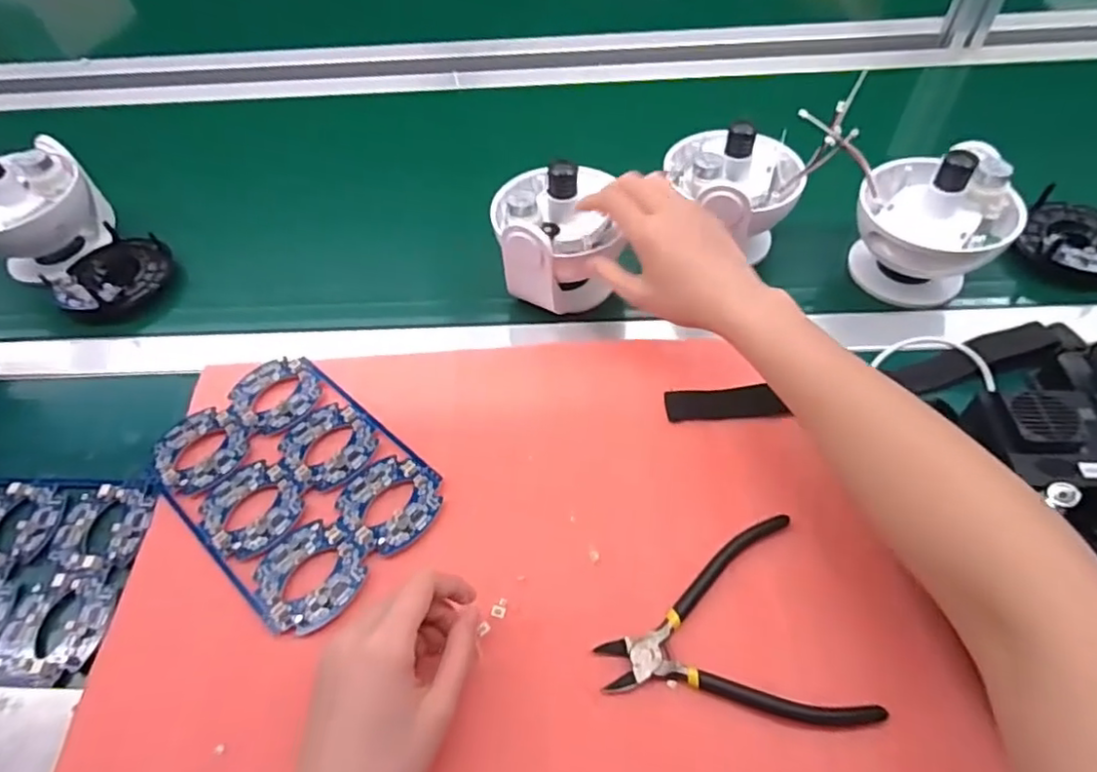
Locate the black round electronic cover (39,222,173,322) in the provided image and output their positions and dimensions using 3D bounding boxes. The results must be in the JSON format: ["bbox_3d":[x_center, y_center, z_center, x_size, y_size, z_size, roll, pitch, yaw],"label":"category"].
[{"bbox_3d":[-0.411,-0.104,0.577,0.103,0.035,0.101,28,61,22],"label":"black round electronic cover"}]

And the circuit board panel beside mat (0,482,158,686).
[{"bbox_3d":[-0.379,0.126,0.413,0.196,0.009,0.131,-1,55,4],"label":"circuit board panel beside mat"}]

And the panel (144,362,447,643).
[{"bbox_3d":[-0.183,0.065,0.437,0.200,0.009,0.138,35,64,25],"label":"panel"}]

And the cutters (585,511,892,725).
[{"bbox_3d":[0.101,0.150,0.360,0.139,0.011,0.119,-15,55,-6],"label":"cutters"}]

